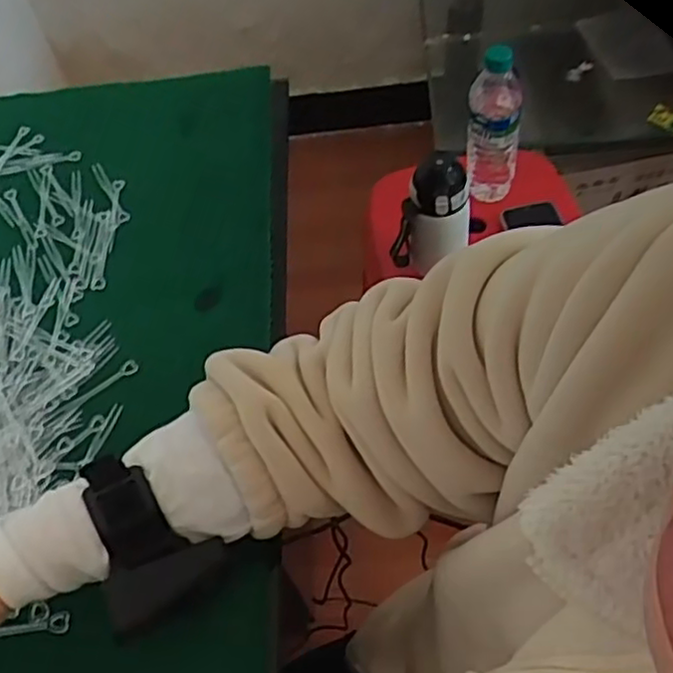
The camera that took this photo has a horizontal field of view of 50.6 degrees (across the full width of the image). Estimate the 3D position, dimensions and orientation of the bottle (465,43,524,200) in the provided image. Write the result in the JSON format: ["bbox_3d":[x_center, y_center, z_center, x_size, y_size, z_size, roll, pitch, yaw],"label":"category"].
[{"bbox_3d":[0.208,-0.279,0.935,0.073,0.229,0.059,7,57,12],"label":"bottle"}]

